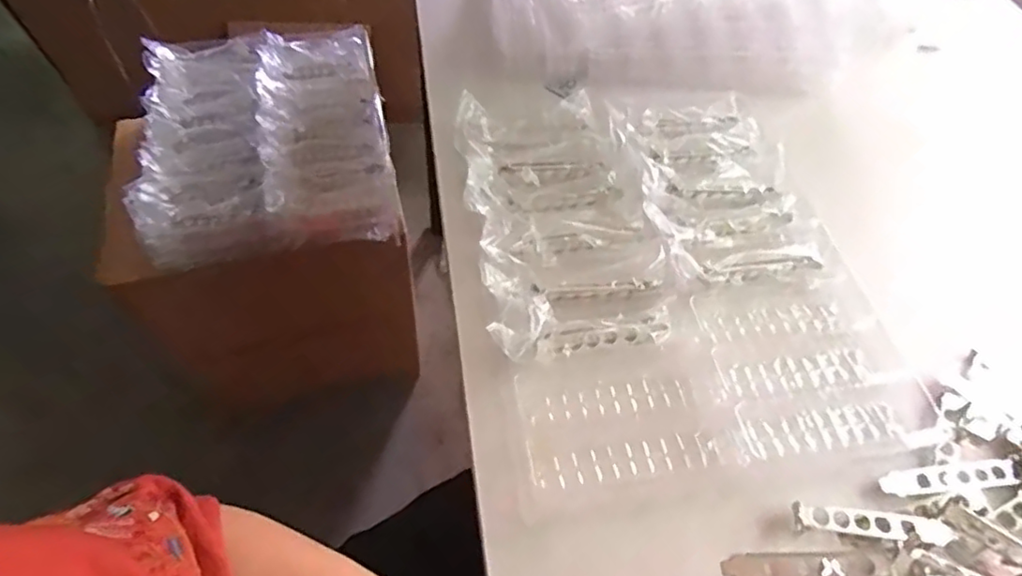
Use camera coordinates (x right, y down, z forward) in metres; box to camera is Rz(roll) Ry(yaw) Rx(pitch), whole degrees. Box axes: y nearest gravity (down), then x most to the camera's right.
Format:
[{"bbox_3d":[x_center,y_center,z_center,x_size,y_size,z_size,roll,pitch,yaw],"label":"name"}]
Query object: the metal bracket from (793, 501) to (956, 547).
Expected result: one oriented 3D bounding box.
[{"bbox_3d":[0.269,0.176,0.446,0.118,0.013,0.019,8,55,1],"label":"metal bracket"}]

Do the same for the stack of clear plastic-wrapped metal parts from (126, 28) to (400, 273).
[{"bbox_3d":[-0.374,-0.243,0.940,0.344,0.099,0.394,-12,57,-12],"label":"stack of clear plastic-wrapped metal parts"}]

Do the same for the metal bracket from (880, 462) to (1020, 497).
[{"bbox_3d":[0.344,0.149,0.470,0.111,0.005,0.018,-4,56,-7],"label":"metal bracket"}]

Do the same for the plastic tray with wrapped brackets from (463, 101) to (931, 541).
[{"bbox_3d":[0.141,-0.036,0.567,0.354,0.040,0.434,-8,57,-10],"label":"plastic tray with wrapped brackets"}]

